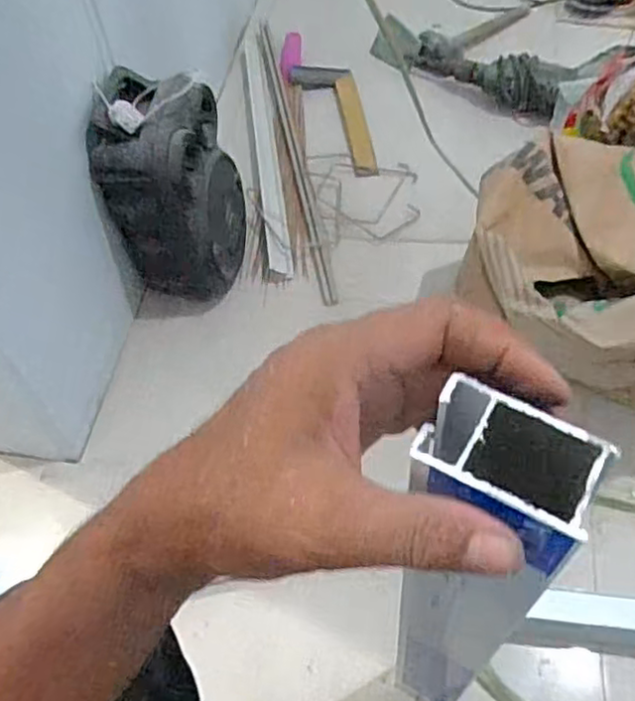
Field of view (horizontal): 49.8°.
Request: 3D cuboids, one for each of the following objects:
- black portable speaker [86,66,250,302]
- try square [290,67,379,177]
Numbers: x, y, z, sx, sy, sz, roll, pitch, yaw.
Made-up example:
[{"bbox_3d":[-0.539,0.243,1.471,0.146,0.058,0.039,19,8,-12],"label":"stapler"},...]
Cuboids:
[{"bbox_3d":[-0.196,-0.215,0.945,0.132,0.293,0.190,9,56,8],"label":"black portable speaker"},{"bbox_3d":[0.030,-0.420,1.240,0.112,0.021,0.301,-9,56,-4],"label":"try square"}]

